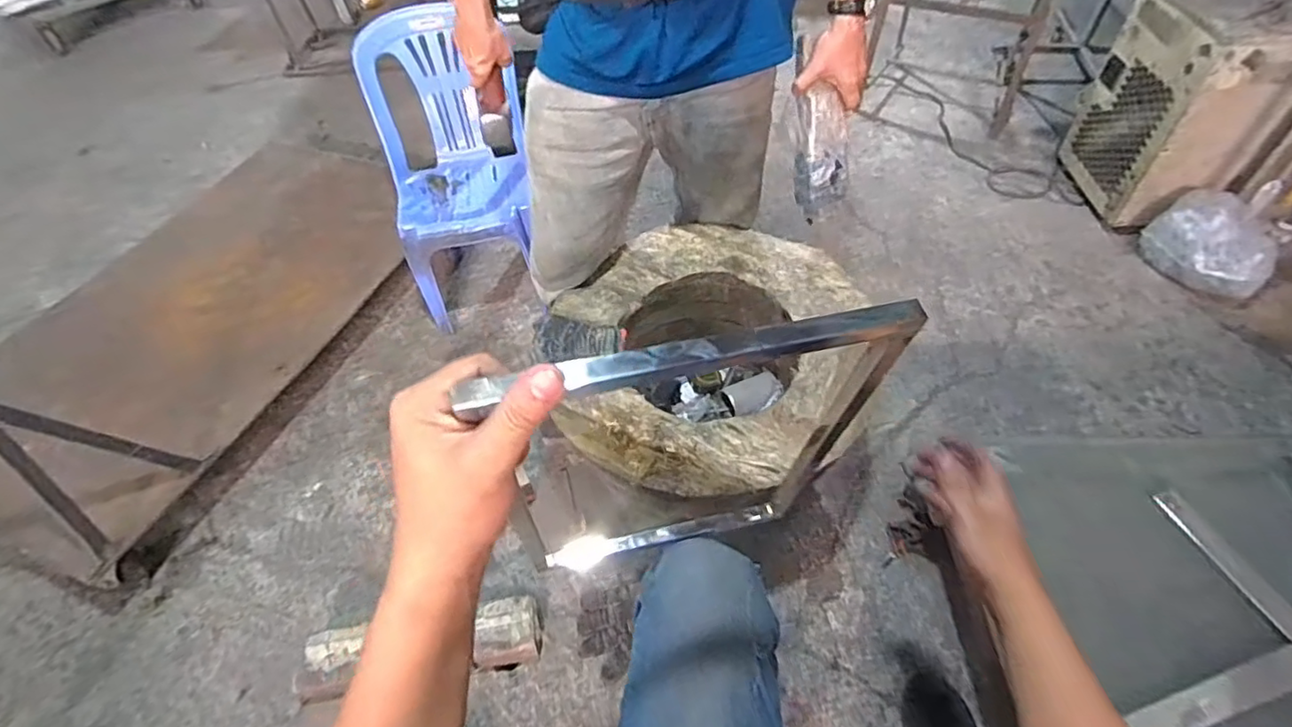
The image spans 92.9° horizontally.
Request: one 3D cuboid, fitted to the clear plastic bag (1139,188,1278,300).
[{"bbox_3d":[1.321,-0.264,1.460,0.112,0.197,0.268,-16,51,-7],"label":"clear plastic bag"}]

